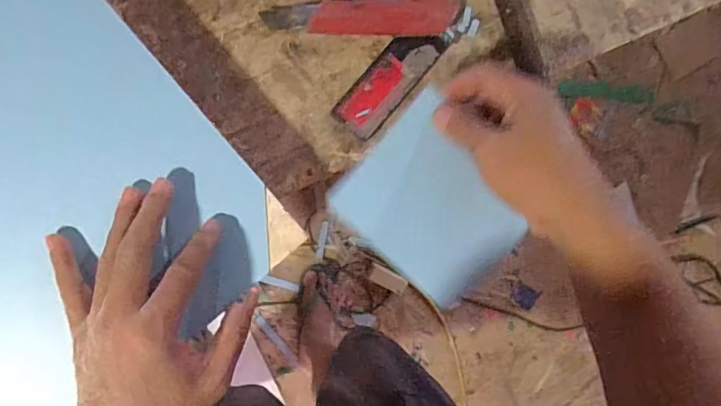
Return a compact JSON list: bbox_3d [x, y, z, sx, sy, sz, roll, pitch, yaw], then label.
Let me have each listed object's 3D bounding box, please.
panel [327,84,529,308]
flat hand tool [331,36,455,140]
[{"bbox_3d":[0.059,0.001,0.371,0.130,0.012,0.114,43,87,-7],"label":"panel"},{"bbox_3d":[0.028,-0.113,0.432,0.044,0.016,0.118,41,83,-7],"label":"flat hand tool"}]

